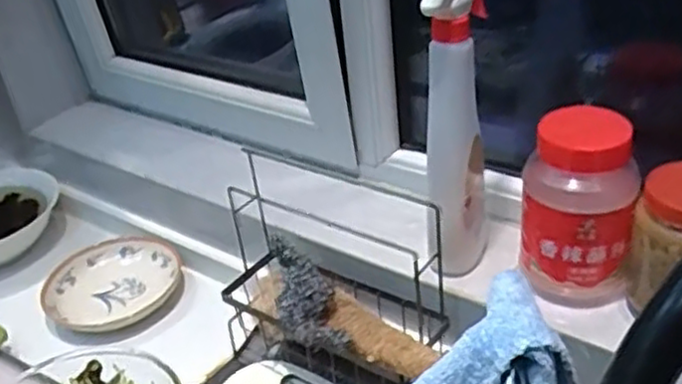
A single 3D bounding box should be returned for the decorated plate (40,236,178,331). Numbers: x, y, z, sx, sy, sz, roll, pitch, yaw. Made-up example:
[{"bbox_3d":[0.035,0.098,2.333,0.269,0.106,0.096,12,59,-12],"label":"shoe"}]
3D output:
[{"bbox_3d":[-0.304,0.122,0.974,0.172,0.028,0.153,-17,33,-14],"label":"decorated plate"}]

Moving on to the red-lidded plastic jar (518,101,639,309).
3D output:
[{"bbox_3d":[0.221,0.015,0.675,0.099,0.165,0.083,3,34,15],"label":"red-lidded plastic jar"}]

